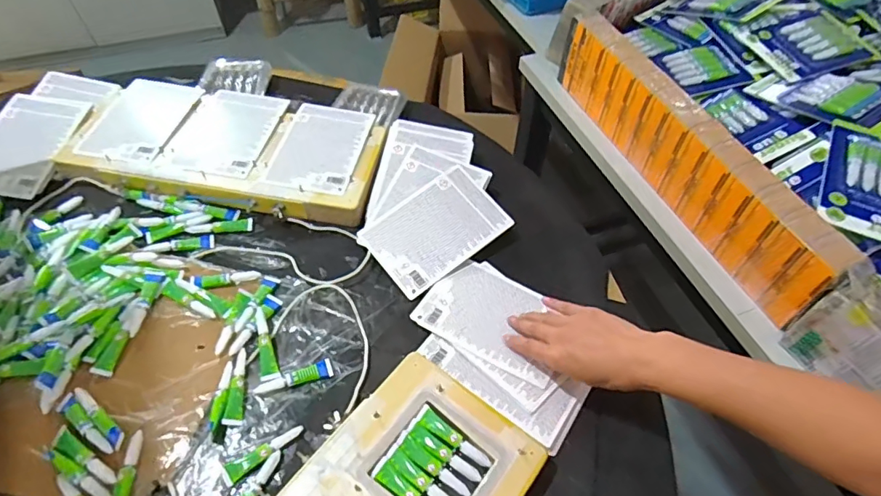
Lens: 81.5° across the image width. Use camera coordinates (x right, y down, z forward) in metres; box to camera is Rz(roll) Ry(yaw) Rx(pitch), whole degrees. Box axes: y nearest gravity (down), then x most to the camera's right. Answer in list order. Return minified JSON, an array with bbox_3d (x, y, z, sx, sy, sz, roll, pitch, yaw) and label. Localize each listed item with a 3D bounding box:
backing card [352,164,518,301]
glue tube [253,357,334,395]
[{"bbox_3d":[-0.006,-0.026,0.656,0.168,0.006,0.116,-37,69,-14],"label":"backing card"},{"bbox_3d":[-0.154,0.137,0.539,0.080,0.012,0.019,-17,57,-15],"label":"glue tube"}]

